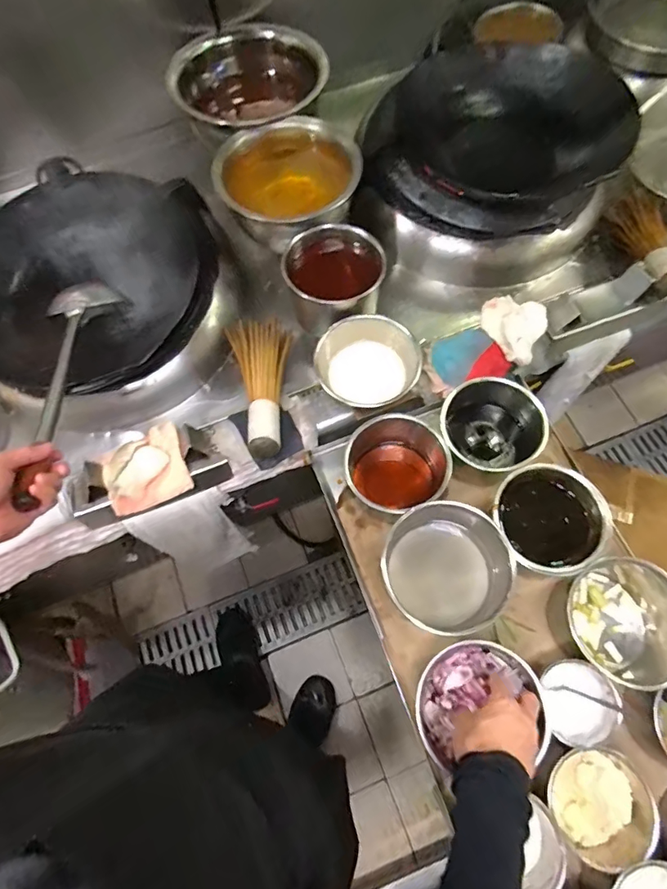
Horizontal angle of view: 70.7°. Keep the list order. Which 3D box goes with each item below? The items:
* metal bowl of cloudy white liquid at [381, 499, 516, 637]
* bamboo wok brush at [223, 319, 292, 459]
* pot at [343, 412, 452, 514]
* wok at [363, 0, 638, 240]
[{"bbox_3d":[0.172,0.188,0.723,0.173,0.072,0.188,-1,68,3],"label":"metal bowl of cloudy white liquid"},{"bbox_3d":[-0.121,-0.112,0.811,0.109,0.045,0.298,-11,54,-1],"label":"bamboo wok brush"},{"bbox_3d":[0.099,0.043,0.749,0.145,0.125,0.147,-1,68,3],"label":"pot"},{"bbox_3d":[0.302,-0.589,0.929,0.415,0.157,0.398,-1,68,3],"label":"wok"}]

